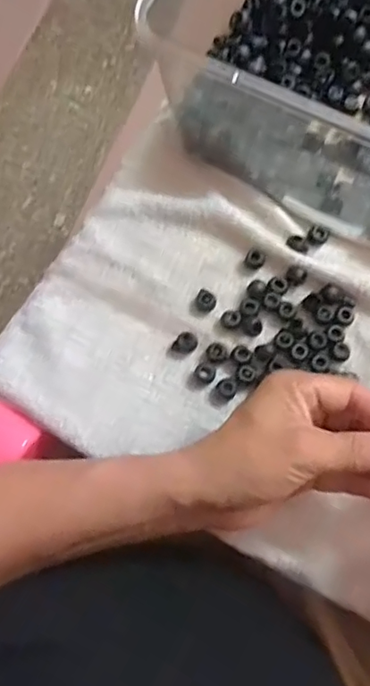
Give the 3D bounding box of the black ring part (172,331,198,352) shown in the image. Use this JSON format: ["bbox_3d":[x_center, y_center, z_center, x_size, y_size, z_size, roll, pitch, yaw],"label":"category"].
[{"bbox_3d":[0.000,-0.001,0.411,0.018,0.008,0.016,9,75,1],"label":"black ring part"}]

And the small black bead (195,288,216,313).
[{"bbox_3d":[0.016,-0.032,0.420,0.015,0.008,0.017,24,76,5],"label":"small black bead"}]

